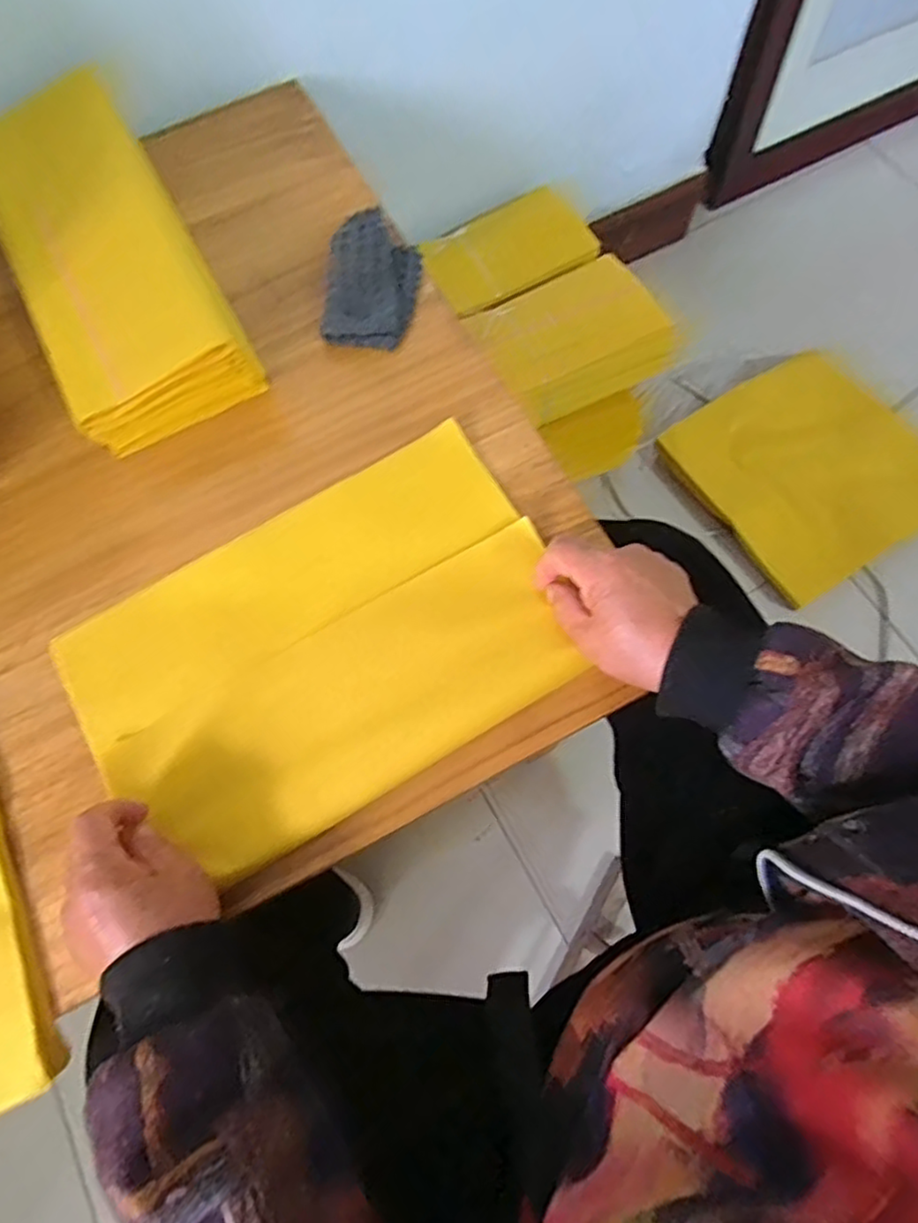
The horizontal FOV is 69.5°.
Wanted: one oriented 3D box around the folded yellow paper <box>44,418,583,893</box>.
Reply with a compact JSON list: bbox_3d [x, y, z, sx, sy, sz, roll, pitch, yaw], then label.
[{"bbox_3d":[-0.083,0.022,0.427,0.304,0.019,0.195,-30,72,-8],"label":"folded yellow paper"}]

